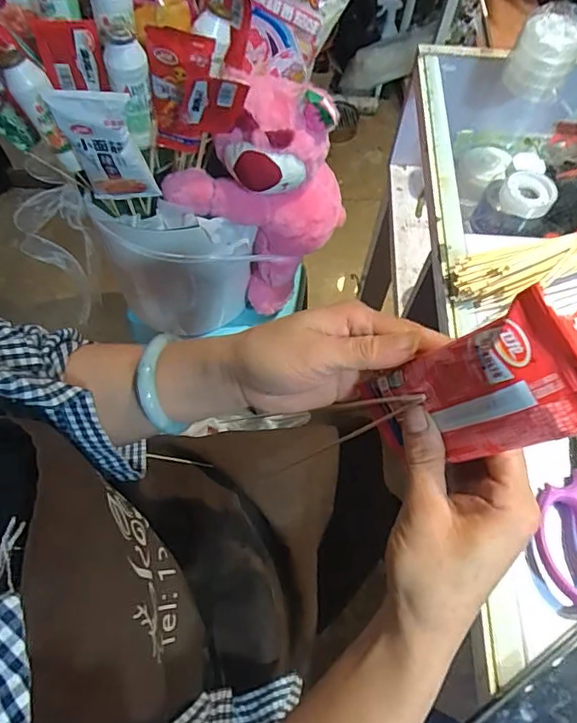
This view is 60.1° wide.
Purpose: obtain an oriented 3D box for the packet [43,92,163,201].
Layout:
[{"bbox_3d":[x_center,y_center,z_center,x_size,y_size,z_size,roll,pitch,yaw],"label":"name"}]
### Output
[{"bbox_3d":[-0.183,-0.210,0.506,0.068,0.133,0.031,9,63,2],"label":"packet"}]

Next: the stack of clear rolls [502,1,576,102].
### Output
[{"bbox_3d":[0.290,-0.348,0.570,0.068,0.083,0.061,22,64,9],"label":"stack of clear rolls"}]

